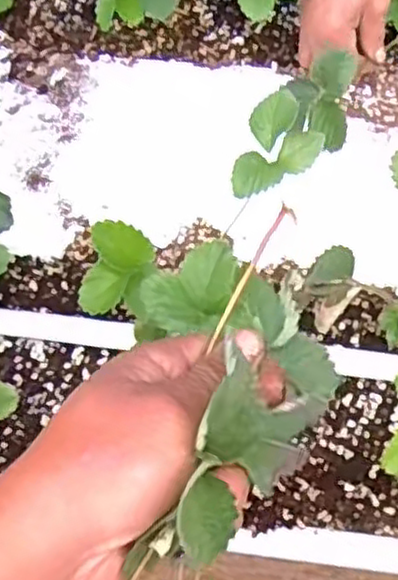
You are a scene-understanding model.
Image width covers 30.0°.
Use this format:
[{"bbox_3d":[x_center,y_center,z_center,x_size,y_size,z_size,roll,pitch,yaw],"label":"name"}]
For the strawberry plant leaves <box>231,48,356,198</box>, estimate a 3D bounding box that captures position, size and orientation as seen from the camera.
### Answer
[{"bbox_3d":[0.073,-0.123,0.553,0.055,0.057,0.150,28,46,15],"label":"strawberry plant leaves"}]

